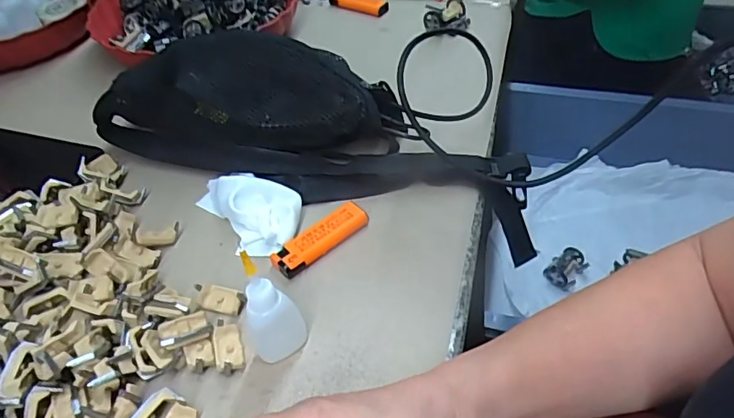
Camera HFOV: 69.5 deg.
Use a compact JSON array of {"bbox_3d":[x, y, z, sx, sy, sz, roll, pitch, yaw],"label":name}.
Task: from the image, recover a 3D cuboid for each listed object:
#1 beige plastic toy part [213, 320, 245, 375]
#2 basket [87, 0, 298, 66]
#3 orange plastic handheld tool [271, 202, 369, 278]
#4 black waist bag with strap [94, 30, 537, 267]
[{"bbox_3d":[-0.092,0.091,0.352,0.017,0.009,0.036,-14,47,-7],"label":"beige plastic toy part"},{"bbox_3d":[-0.209,-0.261,0.640,0.242,0.062,0.203,-20,48,-12],"label":"basket"},{"bbox_3d":[-0.035,0.022,0.407,0.078,0.011,0.023,-34,53,-23],"label":"orange plastic handheld tool"},{"bbox_3d":[-0.046,-0.070,0.458,0.375,0.110,0.104,13,50,17],"label":"black waist bag with strap"}]

